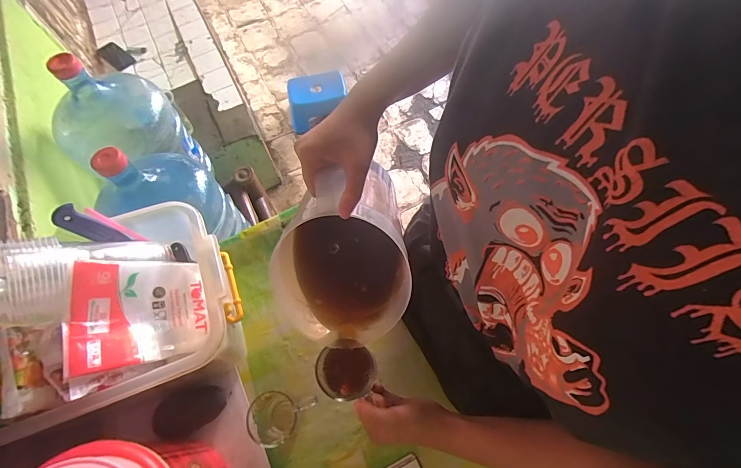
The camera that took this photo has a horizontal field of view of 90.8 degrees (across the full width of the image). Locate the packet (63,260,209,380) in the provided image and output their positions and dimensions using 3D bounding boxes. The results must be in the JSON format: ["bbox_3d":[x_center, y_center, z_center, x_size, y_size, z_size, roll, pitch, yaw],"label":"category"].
[{"bbox_3d":[-0.286,0.096,0.459,0.148,0.017,0.124,2,67,-43],"label":"packet"}]

